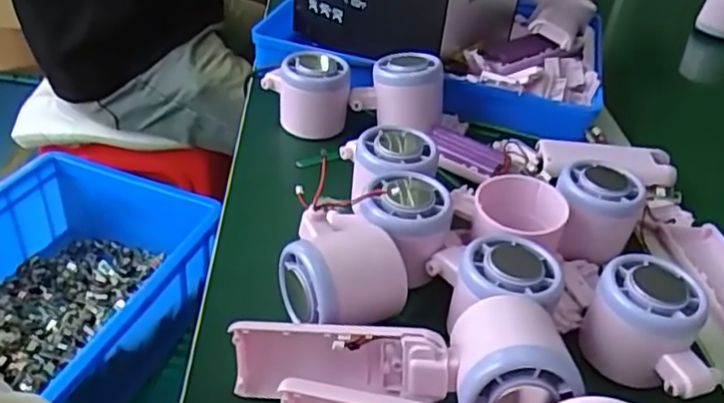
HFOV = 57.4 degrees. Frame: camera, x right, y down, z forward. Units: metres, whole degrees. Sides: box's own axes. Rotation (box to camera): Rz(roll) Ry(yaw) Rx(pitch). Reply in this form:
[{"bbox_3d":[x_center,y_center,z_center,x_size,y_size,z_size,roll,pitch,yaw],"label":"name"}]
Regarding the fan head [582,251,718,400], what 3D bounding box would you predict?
[{"bbox_3d":[0.160,0.067,0.362,0.071,0.047,0.063,25,41,22],"label":"fan head"}]

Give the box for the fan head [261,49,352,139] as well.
[{"bbox_3d":[-0.047,-0.089,0.546,0.070,0.057,0.055,3,36,-6],"label":"fan head"}]

